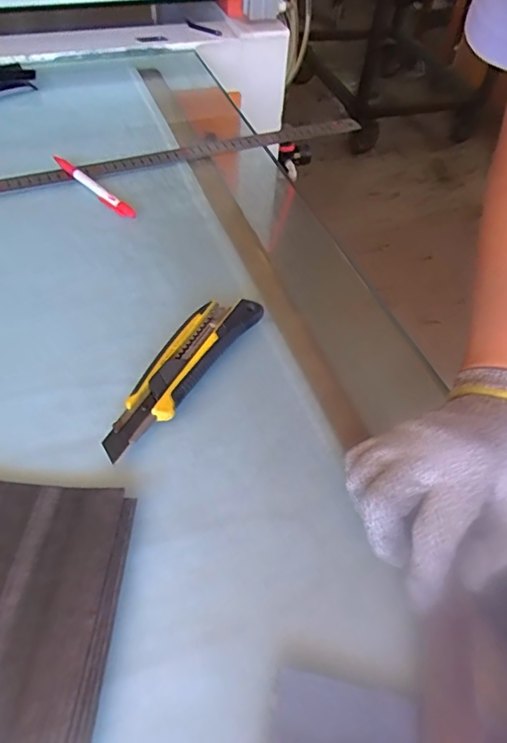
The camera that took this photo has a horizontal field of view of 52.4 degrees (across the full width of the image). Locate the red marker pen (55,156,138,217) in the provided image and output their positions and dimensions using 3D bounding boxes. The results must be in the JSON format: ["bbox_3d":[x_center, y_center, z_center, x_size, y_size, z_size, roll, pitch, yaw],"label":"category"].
[{"bbox_3d":[-0.164,-0.190,0.525,0.012,0.010,0.136,-37,61,-27],"label":"red marker pen"}]

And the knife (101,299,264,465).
[{"bbox_3d":[-0.054,-0.003,0.375,0.042,0.022,0.160,28,56,20],"label":"knife"}]

